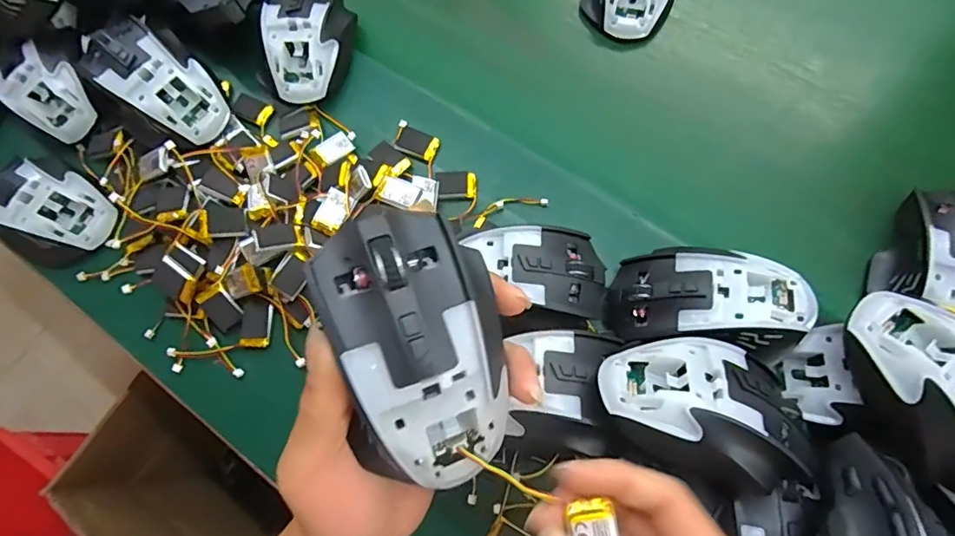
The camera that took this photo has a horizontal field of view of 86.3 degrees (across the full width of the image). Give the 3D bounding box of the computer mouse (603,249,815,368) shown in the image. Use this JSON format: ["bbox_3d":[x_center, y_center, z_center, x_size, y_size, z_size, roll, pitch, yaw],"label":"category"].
[{"bbox_3d":[0.145,0.024,0.322,0.116,0.054,0.067,12,74,8],"label":"computer mouse"}]

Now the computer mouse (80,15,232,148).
[{"bbox_3d":[-0.252,-0.148,0.386,0.130,0.041,0.069,39,79,15],"label":"computer mouse"}]

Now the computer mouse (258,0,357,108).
[{"bbox_3d":[-0.142,-0.189,0.419,0.070,0.037,0.108,3,73,6],"label":"computer mouse"}]

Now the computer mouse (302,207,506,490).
[{"bbox_3d":[-0.024,0.035,0.202,0.062,0.039,0.112,-15,96,-17],"label":"computer mouse"}]

